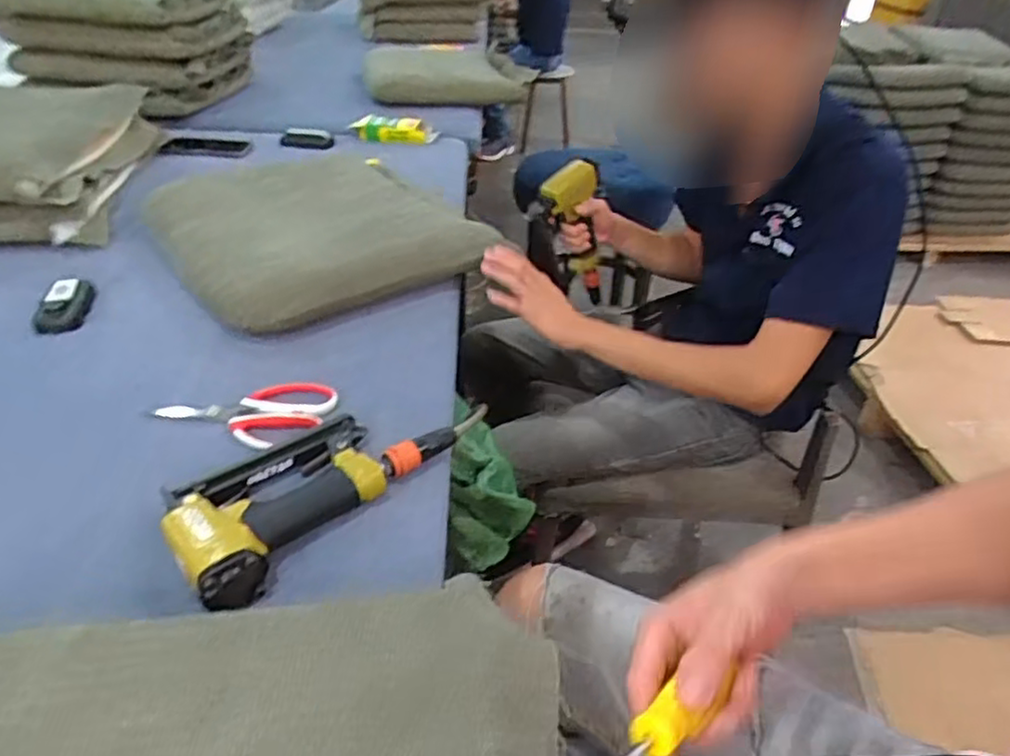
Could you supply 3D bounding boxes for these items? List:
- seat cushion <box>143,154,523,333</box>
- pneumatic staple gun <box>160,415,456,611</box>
[{"bbox_3d":[-0.263,-0.216,0.960,0.366,0.058,0.393,-21,41,-29],"label":"seat cushion"},{"bbox_3d":[-0.176,0.088,0.590,0.124,0.037,0.239,24,40,27],"label":"pneumatic staple gun"}]

